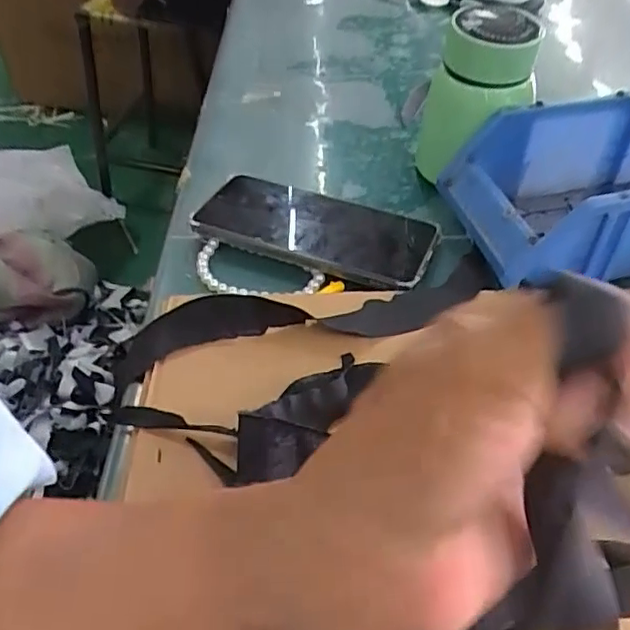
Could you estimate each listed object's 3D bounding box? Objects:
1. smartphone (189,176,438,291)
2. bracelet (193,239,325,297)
[{"bbox_3d":[0.001,-0.064,0.413,0.162,0.012,0.080,19,49,17],"label":"smartphone"},{"bbox_3d":[-0.039,-0.028,0.397,0.087,0.008,0.039,14,48,12],"label":"bracelet"}]

